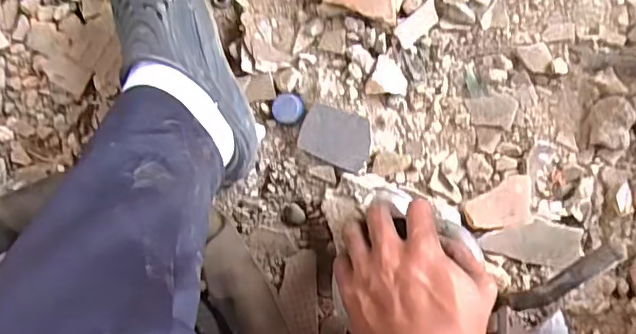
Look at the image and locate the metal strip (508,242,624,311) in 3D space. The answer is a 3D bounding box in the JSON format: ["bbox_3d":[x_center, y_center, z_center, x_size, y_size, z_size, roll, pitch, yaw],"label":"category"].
[{"bbox_3d":[0.192,0.088,0.449,0.093,0.009,0.018,-36,83,17],"label":"metal strip"}]

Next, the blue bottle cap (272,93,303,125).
[{"bbox_3d":[-0.033,-0.062,0.619,0.033,0.007,0.032,0,88,8],"label":"blue bottle cap"}]

